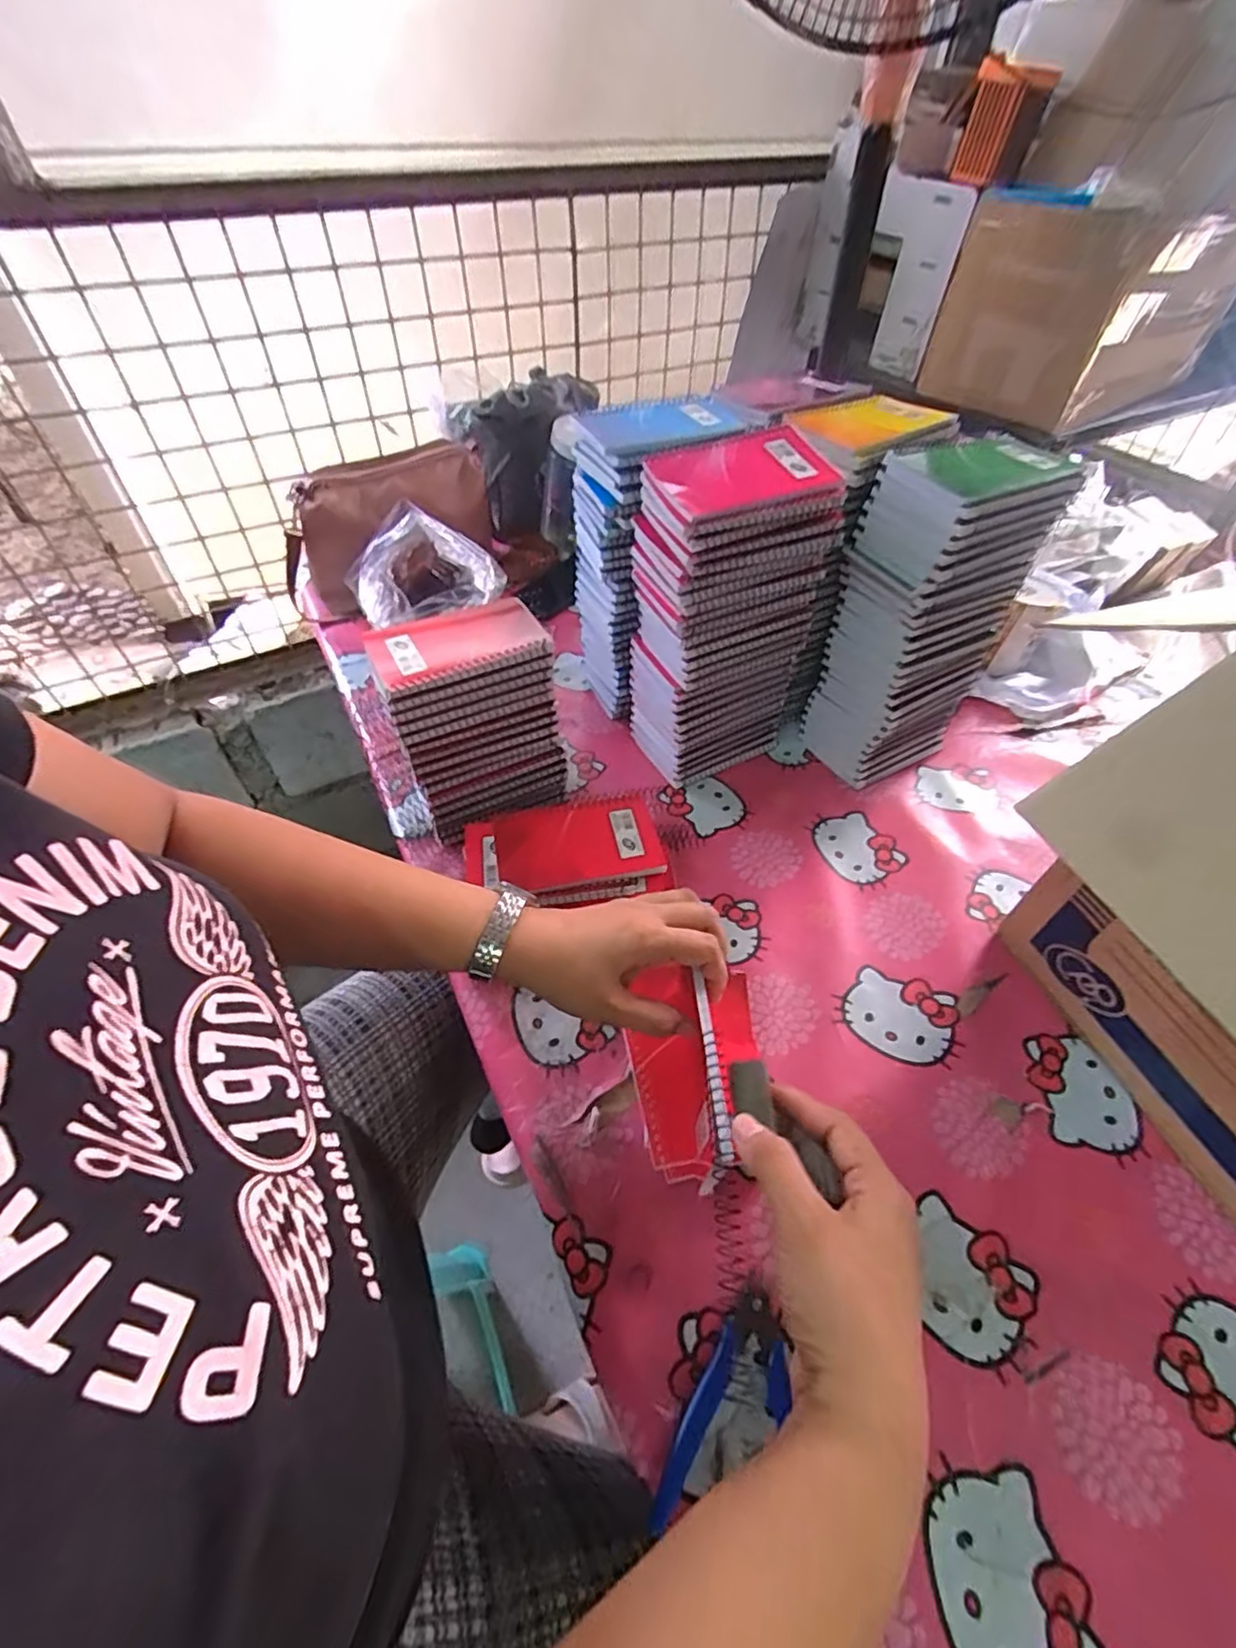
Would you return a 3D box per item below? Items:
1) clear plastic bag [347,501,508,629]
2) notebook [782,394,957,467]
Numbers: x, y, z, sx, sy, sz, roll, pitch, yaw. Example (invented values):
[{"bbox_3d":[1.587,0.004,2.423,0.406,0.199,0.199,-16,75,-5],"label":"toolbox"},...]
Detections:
[{"bbox_3d":[-0.221,-0.282,0.724,0.149,0.093,0.171,-25,54,-20],"label":"clear plastic bag"},{"bbox_3d":[0.214,-0.343,0.547,0.137,0.018,0.098,-32,58,-30],"label":"notebook"}]

